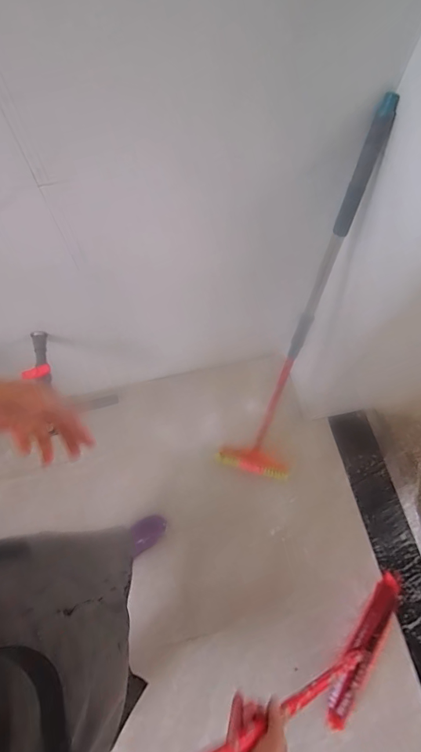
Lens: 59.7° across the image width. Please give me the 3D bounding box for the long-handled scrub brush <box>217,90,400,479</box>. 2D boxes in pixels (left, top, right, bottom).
[{"bbox_3d":[0.225,-0.083,0.950,0.215,1.023,0.097,17,41,6],"label":"long-handled scrub brush"}]

